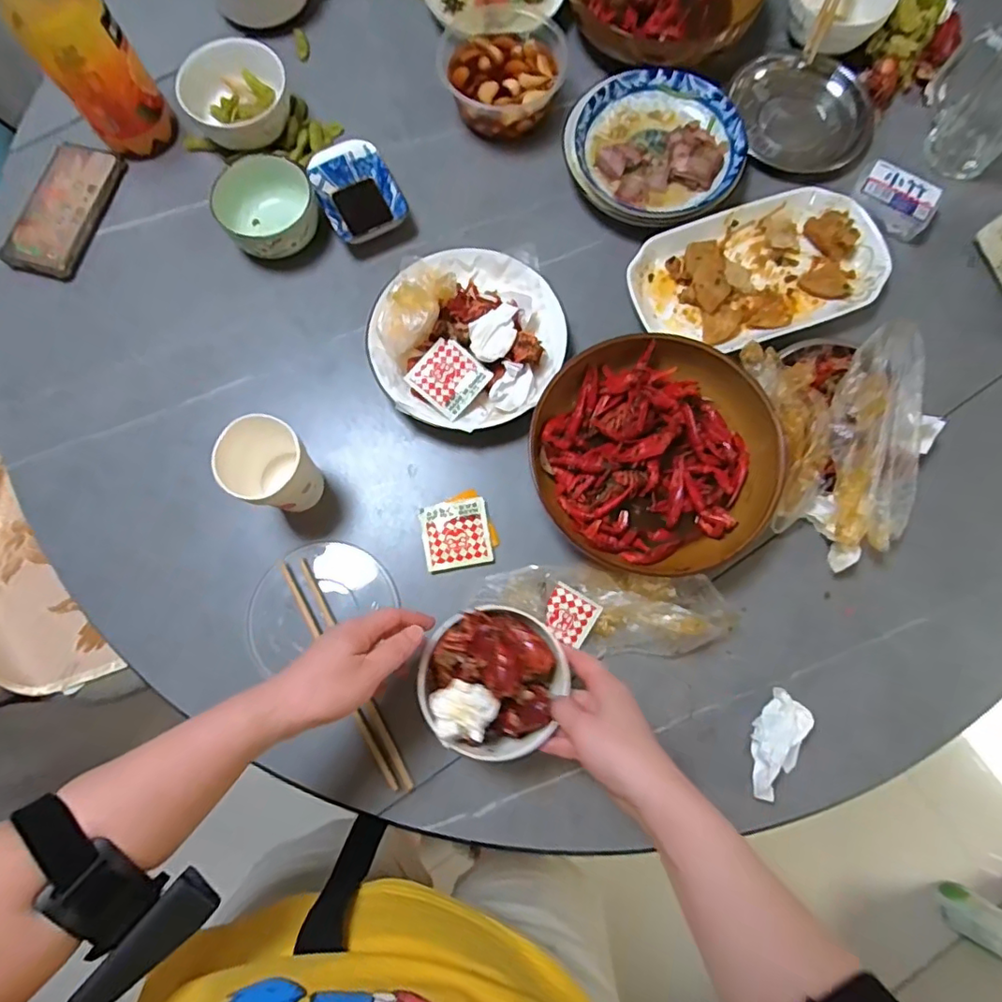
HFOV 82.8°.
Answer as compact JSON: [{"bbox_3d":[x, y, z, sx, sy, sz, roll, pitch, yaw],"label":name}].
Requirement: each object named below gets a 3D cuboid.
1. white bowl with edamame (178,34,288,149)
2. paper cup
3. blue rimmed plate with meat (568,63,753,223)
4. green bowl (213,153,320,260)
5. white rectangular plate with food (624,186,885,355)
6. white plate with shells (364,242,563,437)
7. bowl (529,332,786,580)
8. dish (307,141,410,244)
[{"bbox_3d":[-0.299,-0.461,0.644,0.110,0.055,0.110,0,77,-1],"label":"white bowl with edamame"},{"bbox_3d":[-0.207,-0.026,0.532,0.074,0.113,0.071,0,77,-1],"label":"paper cup"},{"bbox_3d":[0.173,-0.396,0.633,0.189,0.035,0.169,34,79,7],"label":"blue rimmed plate with meat"},{"bbox_3d":[-0.251,-0.315,0.621,0.100,0.048,0.106,0,77,-1],"label":"green bowl"},{"bbox_3d":[0.273,-0.244,0.608,0.258,0.033,0.154,-23,79,-6],"label":"white rectangular plate with food"},{"bbox_3d":[-0.033,-0.168,0.576,0.188,0.069,0.193,0,77,-1],"label":"white plate with shells"},{"bbox_3d":[0.145,-0.040,0.548,0.217,0.061,0.229,0,77,-1],"label":"bowl"},{"bbox_3d":[-0.160,-0.342,0.633,0.084,0.027,0.112,-29,79,-7],"label":"dish"}]

